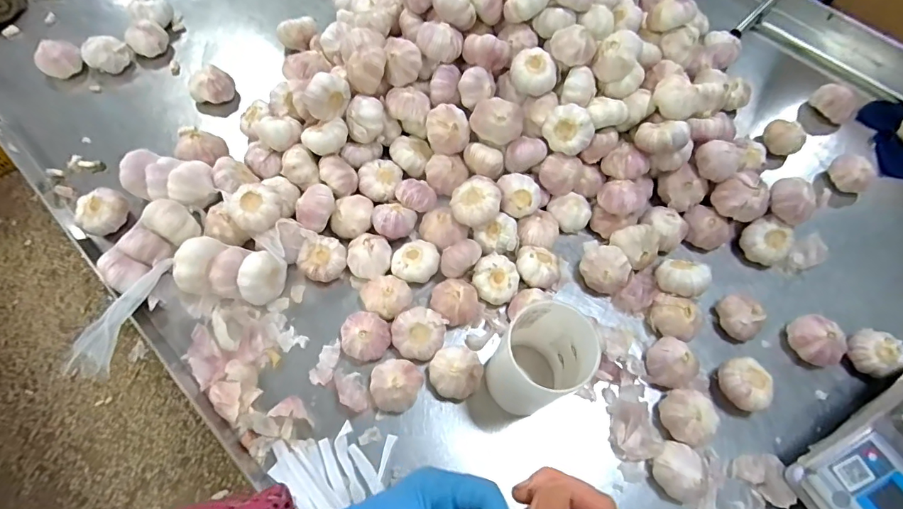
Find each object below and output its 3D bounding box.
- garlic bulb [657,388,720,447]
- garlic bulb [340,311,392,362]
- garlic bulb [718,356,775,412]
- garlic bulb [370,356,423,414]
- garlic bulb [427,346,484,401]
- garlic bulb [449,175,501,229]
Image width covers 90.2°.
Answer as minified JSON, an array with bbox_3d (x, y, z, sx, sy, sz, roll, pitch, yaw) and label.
[{"bbox_3d":[0.263,0.180,0.502,0.051,0.037,0.056,1,65,-3],"label":"garlic bulb"},{"bbox_3d":[-0.099,0.095,0.528,0.055,0.042,0.055,1,65,-3],"label":"garlic bulb"},{"bbox_3d":[0.340,0.152,0.526,0.052,0.042,0.058,-4,65,-5],"label":"garlic bulb"},{"bbox_3d":[-0.063,0.146,0.503,0.053,0.042,0.056,1,65,-3],"label":"garlic bulb"},{"bbox_3d":[0.004,0.134,0.513,0.055,0.048,0.058,1,65,-3],"label":"garlic bulb"},{"bbox_3d":[0.030,-0.065,0.574,0.060,0.039,0.058,1,65,-3],"label":"garlic bulb"}]

